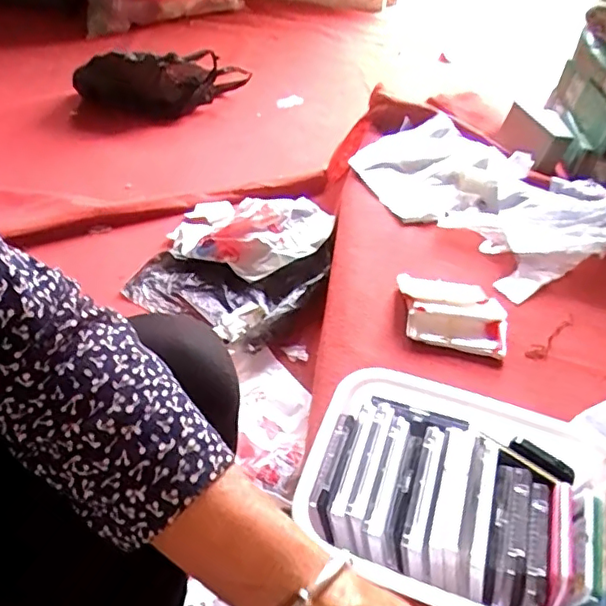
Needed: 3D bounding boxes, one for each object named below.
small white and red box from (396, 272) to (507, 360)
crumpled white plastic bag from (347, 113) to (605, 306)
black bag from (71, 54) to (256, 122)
[{"bbox_3d":[0.194,0.011,0.754,0.138,0.030,0.110,12,44,7],"label":"small white and red box"},{"bbox_3d":[0.310,-0.175,0.923,0.262,0.068,0.463,-25,52,-28],"label":"crumpled white plastic bag"},{"bbox_3d":[-0.349,-0.559,1.454,0.415,0.162,0.141,-13,48,-17],"label":"black bag"}]

